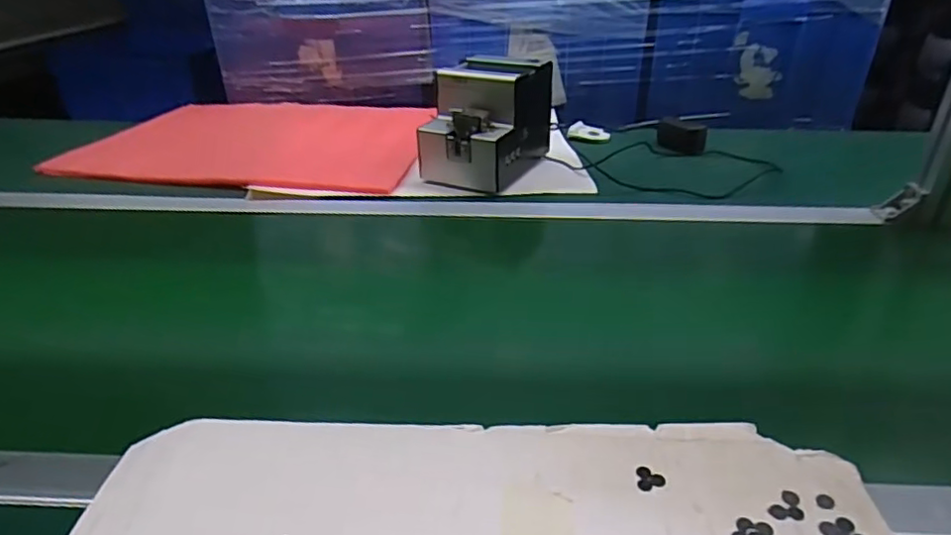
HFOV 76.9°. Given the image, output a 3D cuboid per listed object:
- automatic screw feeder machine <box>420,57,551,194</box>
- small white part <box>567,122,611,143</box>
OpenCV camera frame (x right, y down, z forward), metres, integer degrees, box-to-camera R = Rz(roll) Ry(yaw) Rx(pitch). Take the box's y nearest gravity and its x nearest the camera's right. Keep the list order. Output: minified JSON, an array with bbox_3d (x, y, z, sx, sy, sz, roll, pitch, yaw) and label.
[{"bbox_3d":[0.018,-0.214,0.865,0.125,0.139,0.185,14,33,25],"label":"automatic screw feeder machine"},{"bbox_3d":[0.197,-0.235,1.045,0.073,0.028,0.032,0,29,1],"label":"small white part"}]

